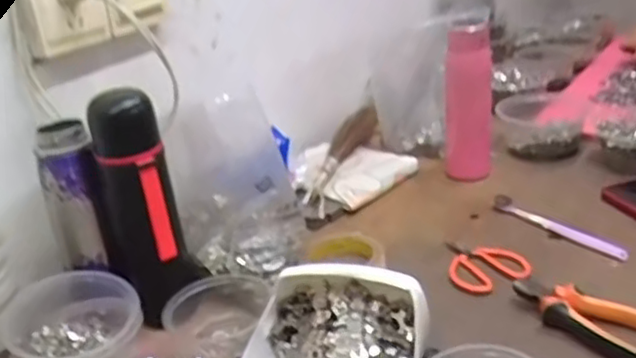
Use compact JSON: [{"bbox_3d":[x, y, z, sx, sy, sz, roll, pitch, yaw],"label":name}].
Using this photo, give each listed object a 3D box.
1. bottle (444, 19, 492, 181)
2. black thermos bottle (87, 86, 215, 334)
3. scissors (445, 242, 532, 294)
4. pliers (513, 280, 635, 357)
[{"bbox_3d":[0.209,-0.108,0.948,0.064,0.213,0.061,-2,25,12],"label":"bottle"},{"bbox_3d":[-0.170,0.027,0.686,0.075,0.225,0.069,-21,29,-28],"label":"black thermos bottle"},{"bbox_3d":[0.178,0.099,0.756,0.103,0.019,0.073,12,31,33],"label":"scissors"},{"bbox_3d":[0.257,0.132,0.649,0.058,0.031,0.146,-26,32,-36],"label":"pliers"}]

